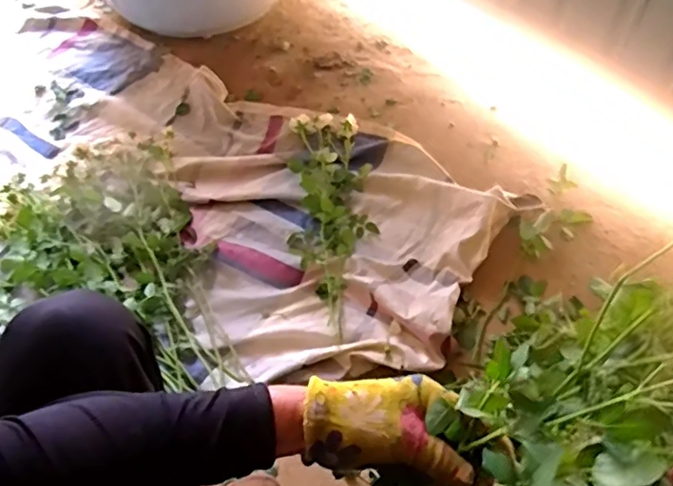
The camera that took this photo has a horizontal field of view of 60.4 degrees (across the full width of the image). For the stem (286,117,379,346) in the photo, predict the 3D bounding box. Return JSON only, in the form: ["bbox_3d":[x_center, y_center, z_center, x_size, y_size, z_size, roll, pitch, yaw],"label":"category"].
[{"bbox_3d":[-0.009,-0.063,0.990,0.144,0.068,0.438,-3,57,1],"label":"stem"}]

